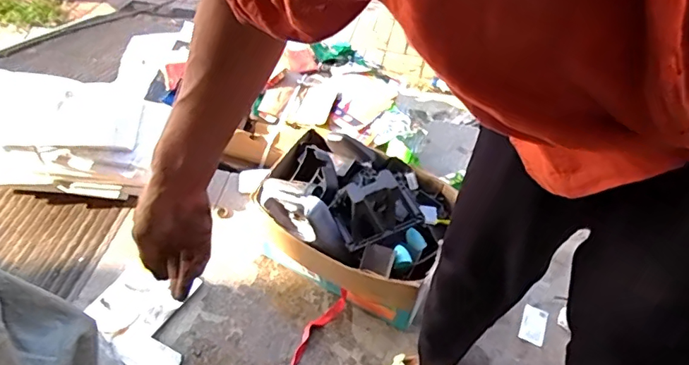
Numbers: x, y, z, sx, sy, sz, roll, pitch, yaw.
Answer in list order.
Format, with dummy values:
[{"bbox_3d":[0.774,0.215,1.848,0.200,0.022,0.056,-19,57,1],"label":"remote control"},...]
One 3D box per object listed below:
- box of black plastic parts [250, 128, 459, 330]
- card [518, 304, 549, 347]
[{"bbox_3d":[0.020,0.095,1.128,0.394,0.327,0.321,24,56,14],"label":"box of black plastic parts"},{"bbox_3d":[0.443,0.334,1.159,0.058,0.006,0.088,25,61,6],"label":"card"}]

